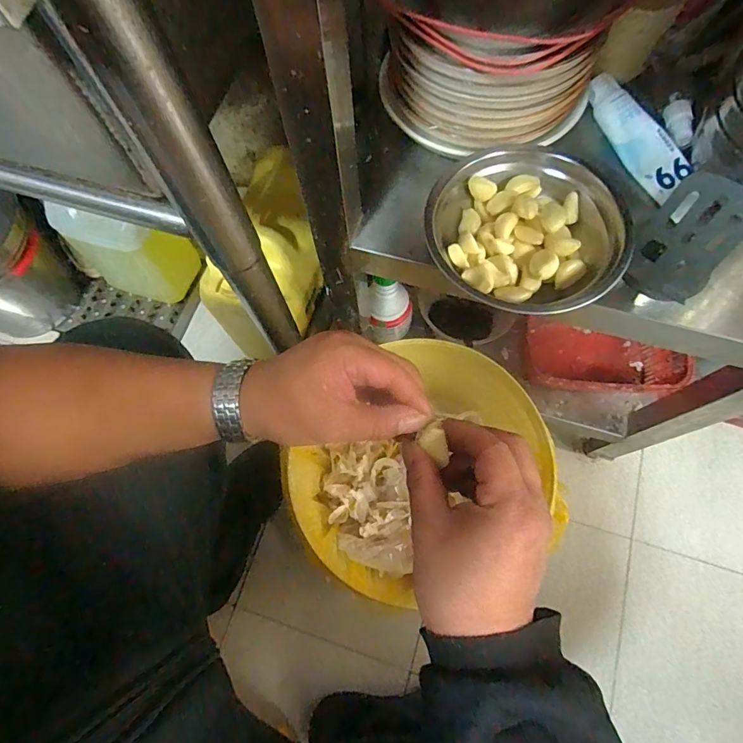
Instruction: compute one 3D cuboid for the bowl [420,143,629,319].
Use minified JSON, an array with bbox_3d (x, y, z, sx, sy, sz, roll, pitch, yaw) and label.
[{"bbox_3d":[0.128,-0.119,0.380,0.158,0.042,0.154,-1,71,2],"label":"bowl"}]

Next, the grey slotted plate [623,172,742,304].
[{"bbox_3d":[0.242,-0.099,0.345,0.065,0.091,0.008,23,41,8],"label":"grey slotted plate"}]

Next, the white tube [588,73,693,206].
[{"bbox_3d":[0.252,-0.221,0.419,0.044,0.026,0.124,-25,72,-6],"label":"white tube"}]

